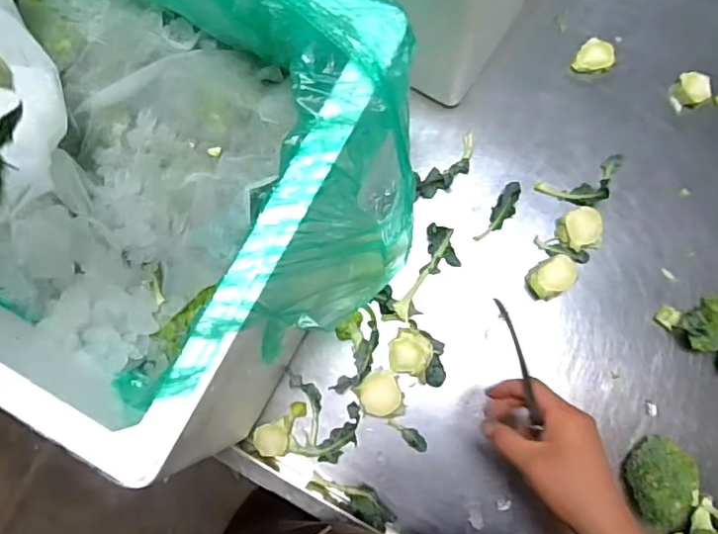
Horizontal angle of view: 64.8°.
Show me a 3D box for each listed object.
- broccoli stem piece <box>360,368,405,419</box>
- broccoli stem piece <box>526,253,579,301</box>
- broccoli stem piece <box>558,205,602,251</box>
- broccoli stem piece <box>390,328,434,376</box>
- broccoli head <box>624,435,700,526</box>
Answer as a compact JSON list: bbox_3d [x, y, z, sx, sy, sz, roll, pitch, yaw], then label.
[{"bbox_3d":[0.025,0.146,0.648,0.046,0.035,0.052,-22,80,1],"label":"broccoli stem piece"},{"bbox_3d":[0.224,0.010,0.650,0.061,0.034,0.044,-35,80,-1],"label":"broccoli stem piece"},{"bbox_3d":[0.261,-0.044,0.661,0.047,0.027,0.047,-1,81,5],"label":"broccoli stem piece"},{"bbox_3d":[0.060,0.097,0.652,0.047,0.038,0.048,6,82,6],"label":"broccoli stem piece"},{"bbox_3d":[0.321,0.223,0.598,0.071,0.066,0.081,-10,81,3],"label":"broccoli head"}]

